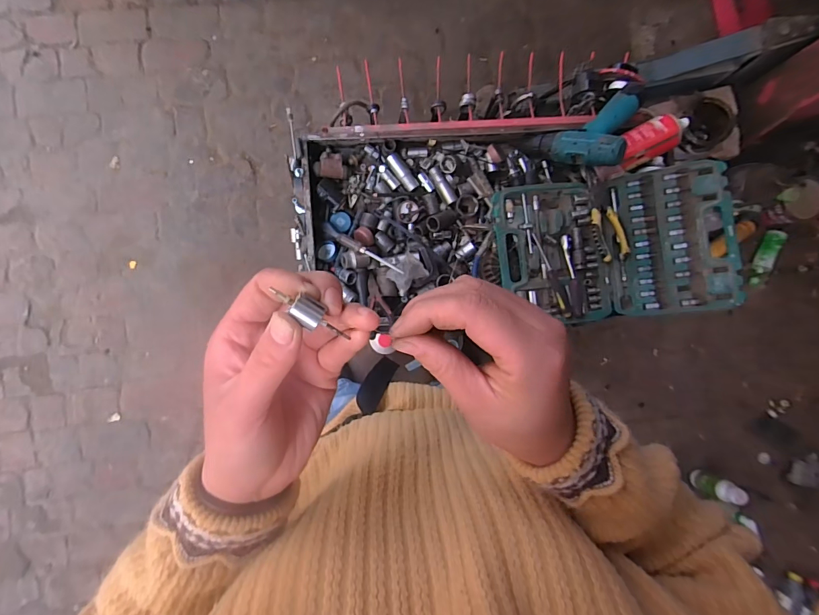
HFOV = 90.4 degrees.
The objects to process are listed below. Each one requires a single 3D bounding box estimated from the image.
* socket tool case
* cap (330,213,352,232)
[{"bbox_3d":[0.339,-0.103,0.689,0.369,0.058,0.246,-5,87,15],"label":"socket tool case"},{"bbox_3d":[-0.126,-0.159,0.755,0.035,0.009,0.035,0,87,-4],"label":"cap"}]

